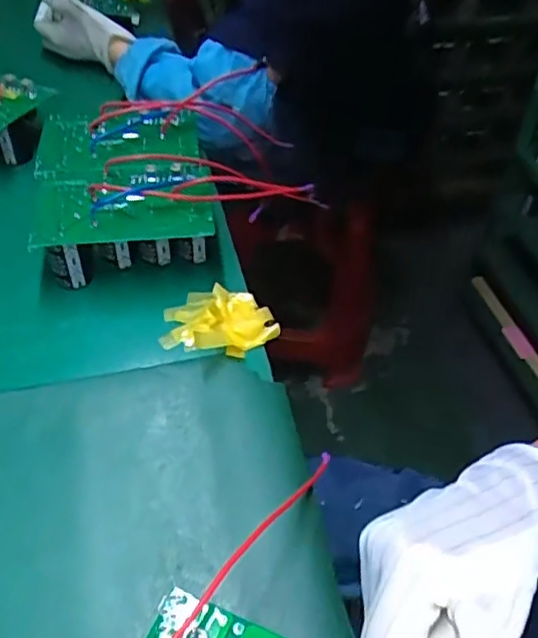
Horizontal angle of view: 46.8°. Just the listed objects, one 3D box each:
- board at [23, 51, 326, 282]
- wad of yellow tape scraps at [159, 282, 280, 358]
[{"bbox_3d":[-0.095,-0.137,0.628,0.255,0.078,0.222,-6,47,-9],"label":"board"},{"bbox_3d":[-0.042,0.001,0.530,0.096,0.025,0.069,3,46,0],"label":"wad of yellow tape scraps"}]

